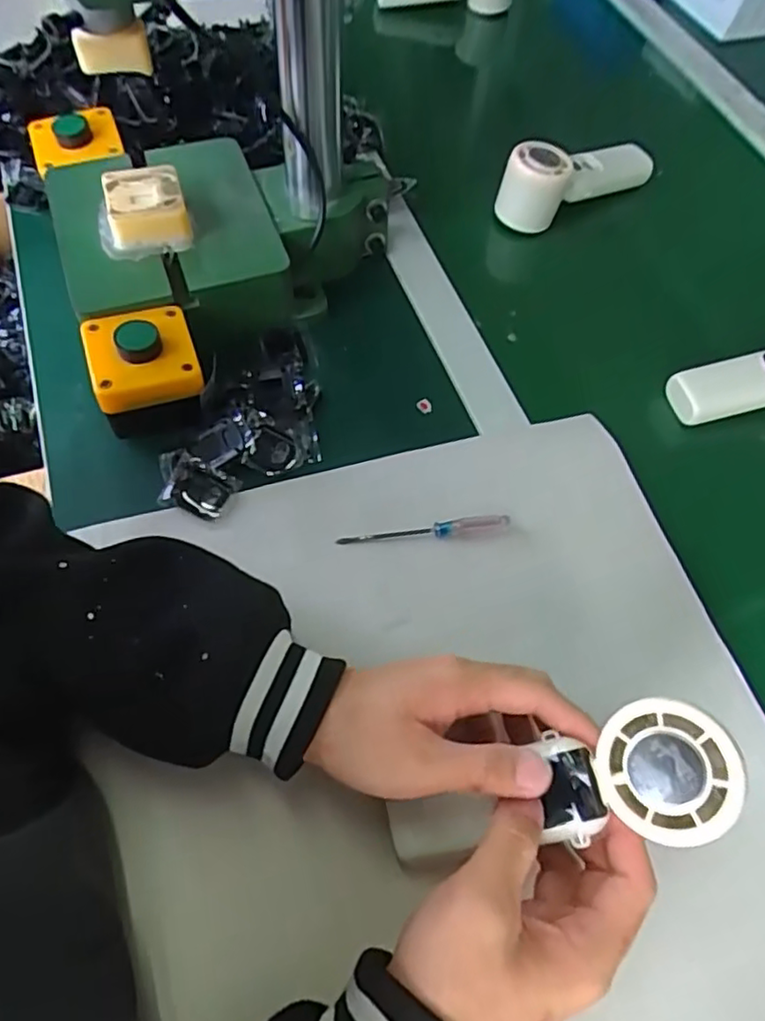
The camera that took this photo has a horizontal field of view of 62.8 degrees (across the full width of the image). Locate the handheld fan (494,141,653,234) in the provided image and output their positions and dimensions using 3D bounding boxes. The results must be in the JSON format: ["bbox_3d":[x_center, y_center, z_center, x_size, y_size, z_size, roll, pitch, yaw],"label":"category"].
[{"bbox_3d":[0.183,-0.313,0.578,0.167,0.058,0.041,-28,67,-16],"label":"handheld fan"}]

